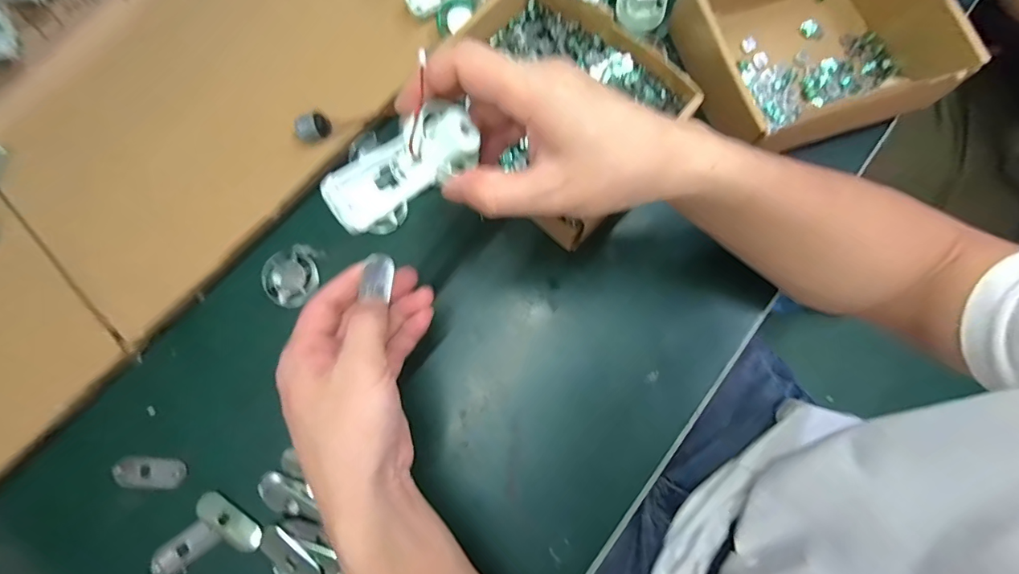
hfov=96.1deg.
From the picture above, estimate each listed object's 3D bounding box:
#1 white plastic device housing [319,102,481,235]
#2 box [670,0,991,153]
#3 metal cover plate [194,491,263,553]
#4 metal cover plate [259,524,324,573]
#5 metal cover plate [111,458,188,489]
[{"bbox_3d":[-0.050,-0.058,0.220,0.038,0.021,0.088,37,56,8],"label":"white plastic device housing"},{"bbox_3d":[0.226,-0.186,0.349,0.166,0.061,0.149,-17,78,-2],"label":"box"},{"bbox_3d":[-0.190,0.160,0.310,0.053,0.005,0.019,37,81,8],"label":"metal cover plate"},{"bbox_3d":[-0.144,0.178,0.302,0.050,0.010,0.018,41,82,9],"label":"metal cover plate"},{"bbox_3d":[-0.253,0.130,0.322,0.050,0.004,0.019,2,78,2],"label":"metal cover plate"}]

